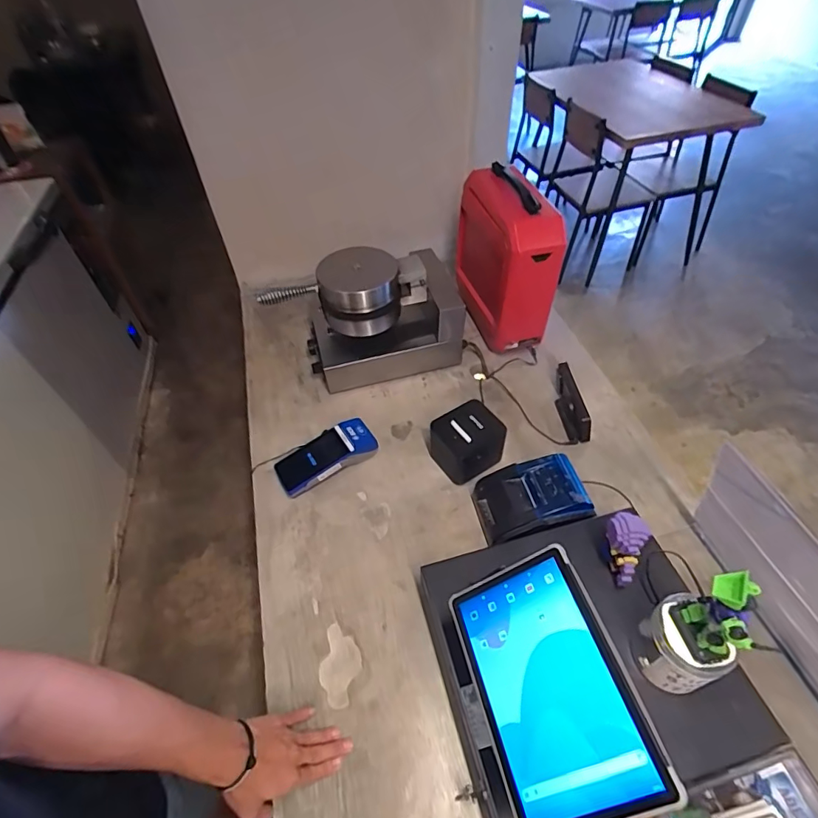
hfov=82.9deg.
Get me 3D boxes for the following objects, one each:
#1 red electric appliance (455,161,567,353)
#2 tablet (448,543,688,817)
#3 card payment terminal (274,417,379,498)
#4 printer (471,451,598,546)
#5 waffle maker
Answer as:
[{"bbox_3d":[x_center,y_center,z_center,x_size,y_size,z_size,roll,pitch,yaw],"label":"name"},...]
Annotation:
[{"bbox_3d":[0.218,-0.351,1.078,0.132,0.326,0.297,-12,50,-9],"label":"red electric appliance"},{"bbox_3d":[0.144,0.289,0.493,0.162,0.007,0.241,-34,47,17],"label":"tablet"},{"bbox_3d":[-0.168,0.096,0.940,0.198,0.058,0.084,-25,52,-19],"label":"card payment terminal"},{"bbox_3d":[0.213,0.165,0.820,0.172,0.111,0.135,-9,50,-7],"label":"printer"},{"bbox_3d":[-0.086,-0.240,1.102,0.412,0.249,0.254,-12,49,-8],"label":"waffle maker"}]

